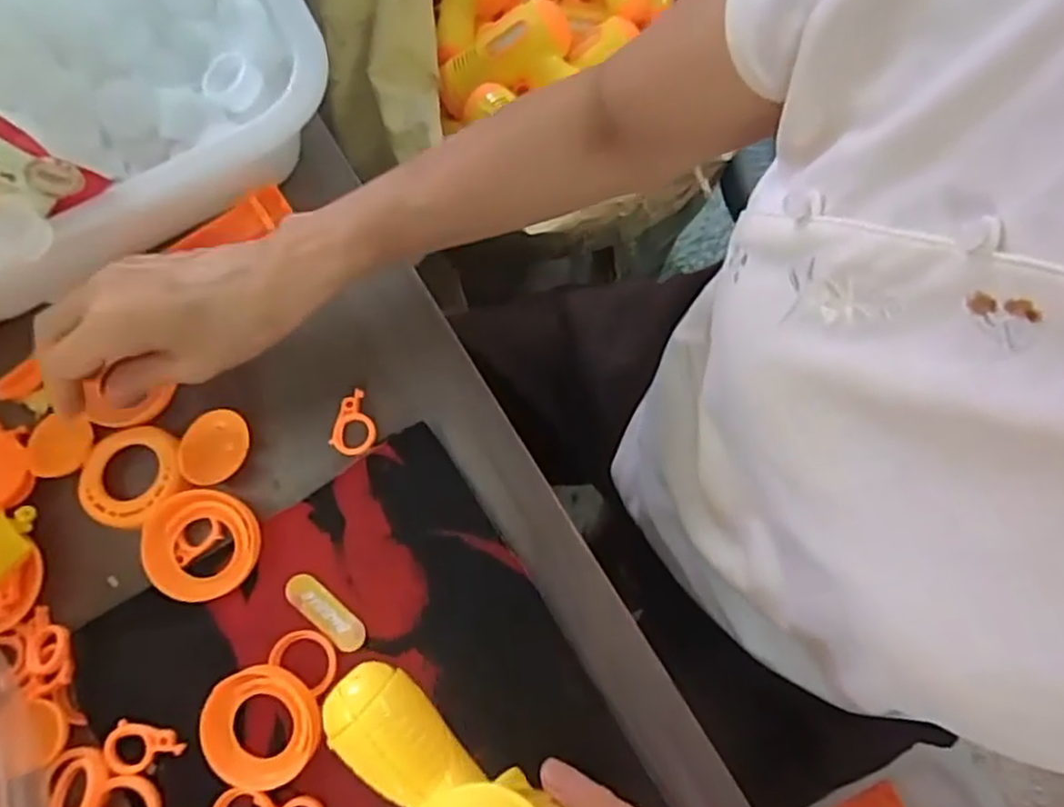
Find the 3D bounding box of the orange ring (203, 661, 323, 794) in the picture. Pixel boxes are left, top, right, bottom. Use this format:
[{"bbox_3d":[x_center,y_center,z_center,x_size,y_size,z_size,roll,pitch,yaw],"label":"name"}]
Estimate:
[{"bbox_3d":[-0.136,0.162,0.357,0.056,0.013,0.057,0,75,1],"label":"orange ring"}]

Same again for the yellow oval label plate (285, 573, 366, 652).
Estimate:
[{"bbox_3d":[-0.110,0.111,0.379,0.051,0.004,0.017,38,79,10],"label":"yellow oval label plate"}]

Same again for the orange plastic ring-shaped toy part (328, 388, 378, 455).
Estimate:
[{"bbox_3d":[-0.100,0.010,0.404,0.025,0.004,0.038,11,76,3],"label":"orange plastic ring-shaped toy part"}]

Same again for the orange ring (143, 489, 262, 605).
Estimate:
[{"bbox_3d":[-0.177,0.075,0.379,0.055,0.016,0.055,0,75,1],"label":"orange ring"}]

